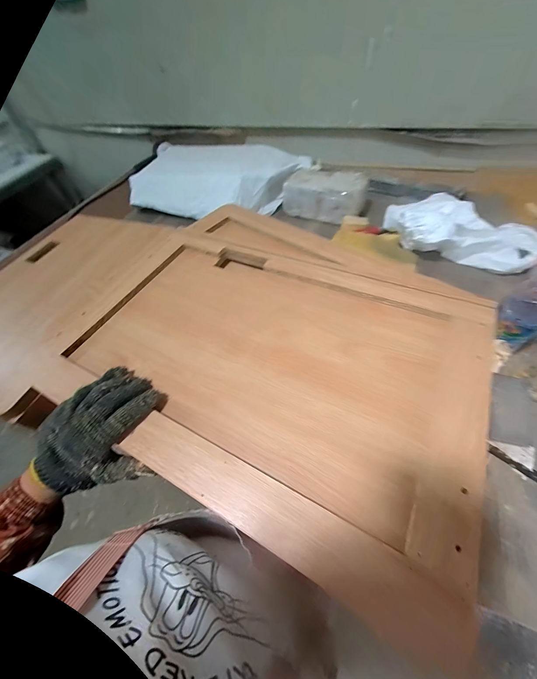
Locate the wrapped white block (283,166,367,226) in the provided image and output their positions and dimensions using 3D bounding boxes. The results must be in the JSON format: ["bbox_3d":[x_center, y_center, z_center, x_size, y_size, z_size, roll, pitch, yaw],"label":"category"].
[{"bbox_3d":[0.170,-0.437,0.795,0.236,0.102,0.122,20,60,17],"label":"wrapped white block"}]

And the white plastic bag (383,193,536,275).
[{"bbox_3d":[0.455,-0.261,0.629,0.331,0.101,0.146,13,58,13],"label":"white plastic bag"}]

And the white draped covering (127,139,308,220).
[{"bbox_3d":[-0.181,-0.547,0.892,0.562,0.115,0.297,10,58,11],"label":"white draped covering"}]

